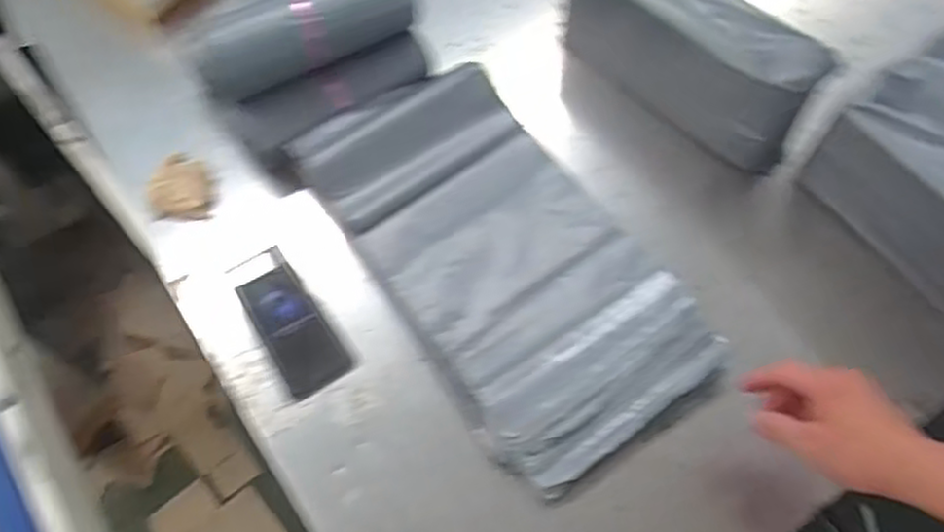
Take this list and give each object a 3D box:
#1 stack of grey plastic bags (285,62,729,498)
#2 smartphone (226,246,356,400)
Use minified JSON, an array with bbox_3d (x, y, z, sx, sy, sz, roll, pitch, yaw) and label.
[{"bbox_3d":[0.027,-0.012,0.770,0.231,0.059,0.447,-33,67,-15],"label":"stack of grey plastic bags"},{"bbox_3d":[-0.186,0.056,0.759,0.065,0.010,0.151,-31,80,-14],"label":"smartphone"}]

